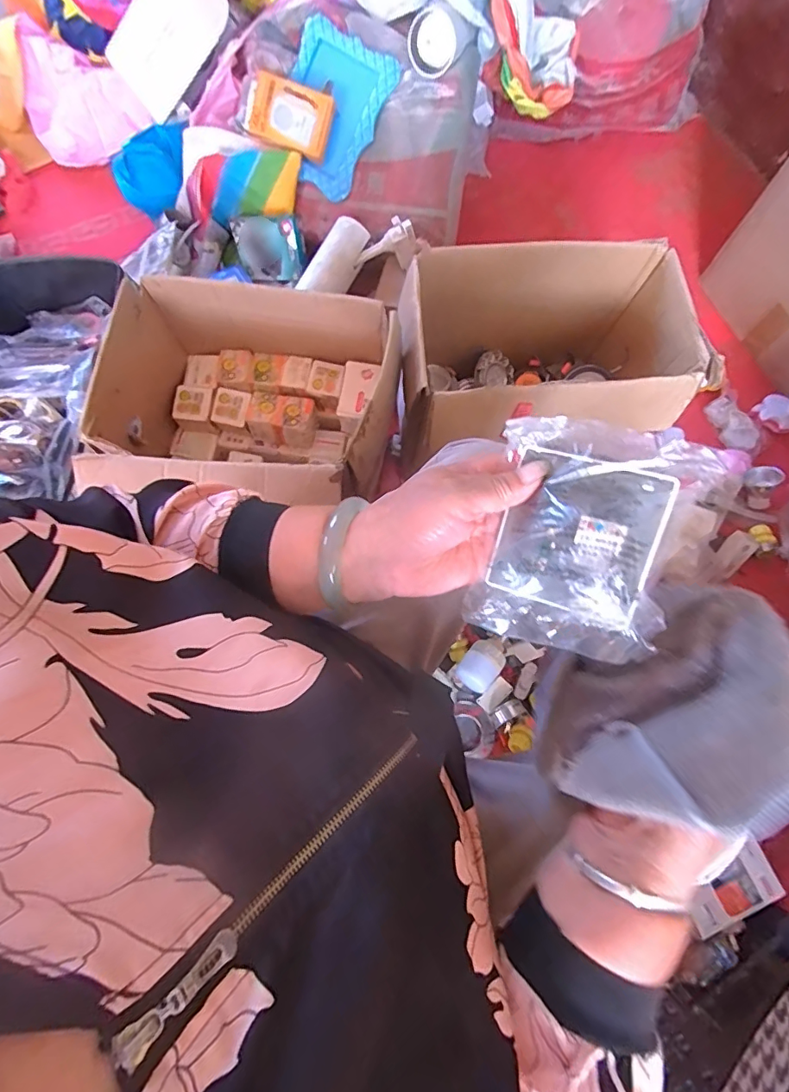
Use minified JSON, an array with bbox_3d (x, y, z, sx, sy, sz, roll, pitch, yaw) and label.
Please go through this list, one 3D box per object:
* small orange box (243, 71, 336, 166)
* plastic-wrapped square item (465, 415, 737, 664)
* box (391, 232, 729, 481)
[{"bbox_3d":[-0.183,-0.735,0.836,0.143,0.033,0.101,16,100,-2],"label":"small orange box"},{"bbox_3d":[0.110,-0.001,0.274,0.114,0.031,0.129,13,96,17],"label":"plastic-wrapped square item"},{"bbox_3d":[0.214,-0.261,0.719,0.413,0.261,0.227,-6,75,-1],"label":"box"}]

